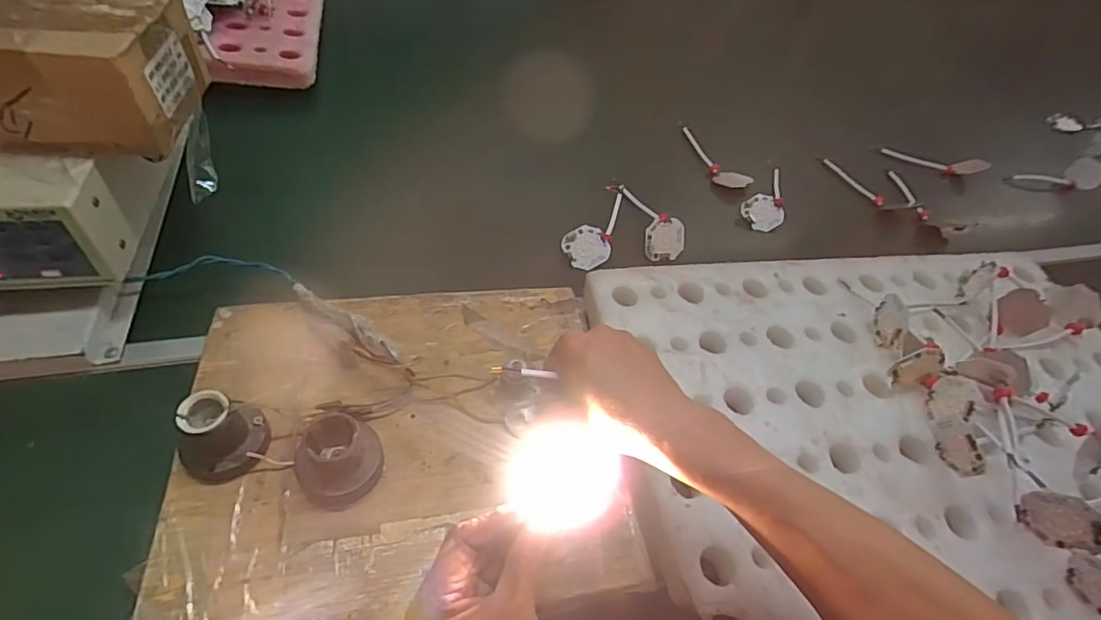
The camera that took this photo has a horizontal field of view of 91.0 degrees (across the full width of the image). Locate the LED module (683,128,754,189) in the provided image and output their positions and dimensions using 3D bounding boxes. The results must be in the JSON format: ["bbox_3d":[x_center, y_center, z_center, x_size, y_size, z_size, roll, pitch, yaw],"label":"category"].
[{"bbox_3d":[0.219,-0.213,0.736,0.038,0.020,0.151,-11,53,-18],"label":"LED module"}]

